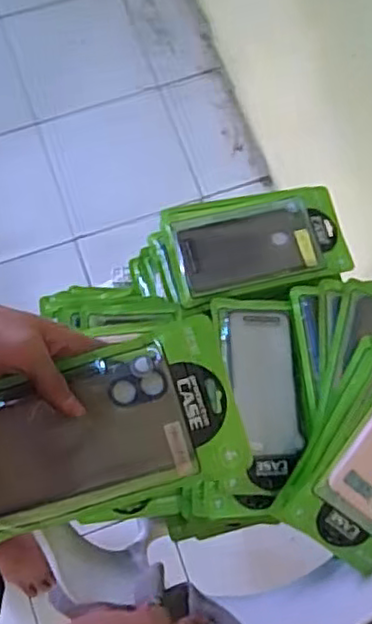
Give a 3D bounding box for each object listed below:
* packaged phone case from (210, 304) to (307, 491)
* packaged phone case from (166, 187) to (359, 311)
[{"bbox_3d":[0.082,0.088,0.715,0.089,0.020,0.210,-4,76,-2],"label":"packaged phone case"},{"bbox_3d":[0.084,-0.085,0.774,0.213,0.024,0.125,-12,76,-11],"label":"packaged phone case"}]

